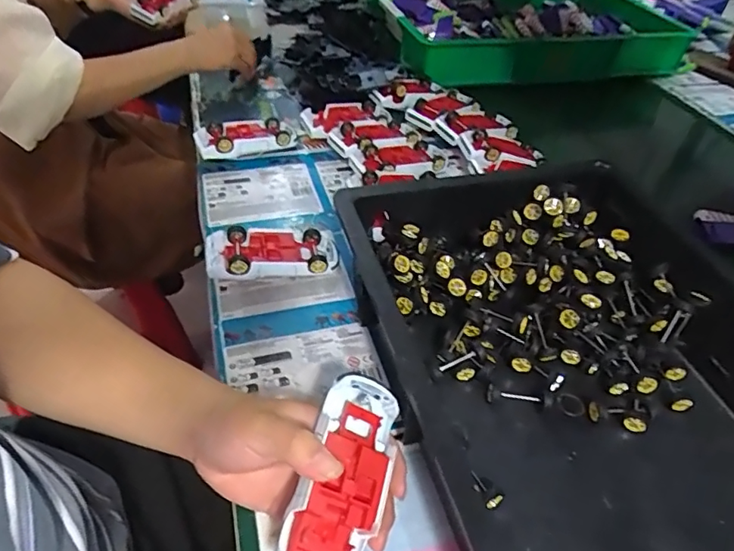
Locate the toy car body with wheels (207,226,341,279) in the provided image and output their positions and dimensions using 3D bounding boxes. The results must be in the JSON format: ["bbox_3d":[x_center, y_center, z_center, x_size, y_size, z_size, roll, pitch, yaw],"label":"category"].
[{"bbox_3d":[-0.097,-0.021,0.523,0.132,0.038,0.061,-4,45,-13],"label":"toy car body with wheels"}]

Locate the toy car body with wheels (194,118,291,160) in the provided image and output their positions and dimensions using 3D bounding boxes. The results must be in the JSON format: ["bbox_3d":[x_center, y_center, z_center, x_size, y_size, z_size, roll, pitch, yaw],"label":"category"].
[{"bbox_3d":[-0.163,-0.183,0.669,0.123,0.032,0.059,-17,49,-25],"label":"toy car body with wheels"}]

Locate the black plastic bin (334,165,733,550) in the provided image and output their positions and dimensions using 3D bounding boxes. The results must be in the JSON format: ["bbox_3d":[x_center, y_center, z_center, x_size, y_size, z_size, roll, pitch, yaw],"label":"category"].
[{"bbox_3d":[0.177,0.087,0.400,0.306,0.098,0.456,-11,46,-16],"label":"black plastic bin"}]

